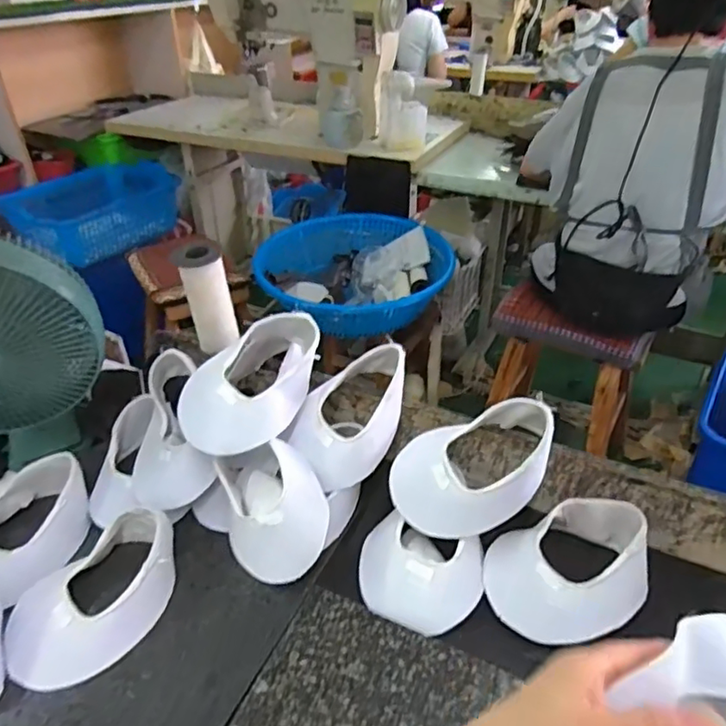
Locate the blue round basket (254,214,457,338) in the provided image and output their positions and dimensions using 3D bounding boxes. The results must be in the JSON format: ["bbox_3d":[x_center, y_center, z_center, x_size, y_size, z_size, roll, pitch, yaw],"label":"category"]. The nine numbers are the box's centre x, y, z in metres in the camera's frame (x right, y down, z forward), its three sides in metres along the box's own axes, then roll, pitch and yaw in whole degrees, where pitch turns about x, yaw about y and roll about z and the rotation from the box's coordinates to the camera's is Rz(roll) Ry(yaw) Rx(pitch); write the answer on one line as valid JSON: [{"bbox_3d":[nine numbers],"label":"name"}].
[{"bbox_3d":[-0.033,-0.251,1.623,0.524,0.161,0.439,-9,36,-12],"label":"blue round basket"}]

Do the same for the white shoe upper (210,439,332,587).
[{"bbox_3d":[-0.088,0.153,0.590,0.097,0.095,0.120,-12,37,-15],"label":"white shoe upper"}]

